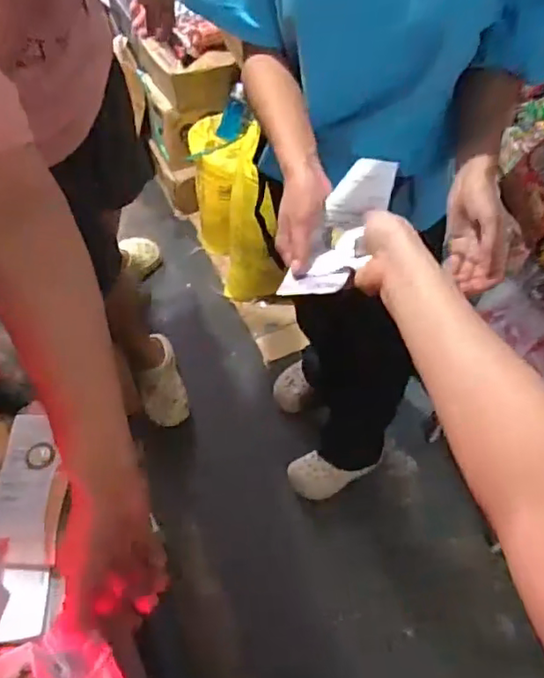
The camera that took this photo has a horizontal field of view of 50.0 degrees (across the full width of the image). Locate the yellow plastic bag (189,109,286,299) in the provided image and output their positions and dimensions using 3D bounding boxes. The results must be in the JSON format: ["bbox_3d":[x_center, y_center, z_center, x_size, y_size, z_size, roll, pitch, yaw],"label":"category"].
[{"bbox_3d":[-0.120,-0.418,1.817,0.229,0.421,0.560,-17,57,-10],"label":"yellow plastic bag"}]

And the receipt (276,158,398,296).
[{"bbox_3d":[0.071,-0.110,0.601,0.062,0.036,0.165,23,76,16],"label":"receipt"}]

